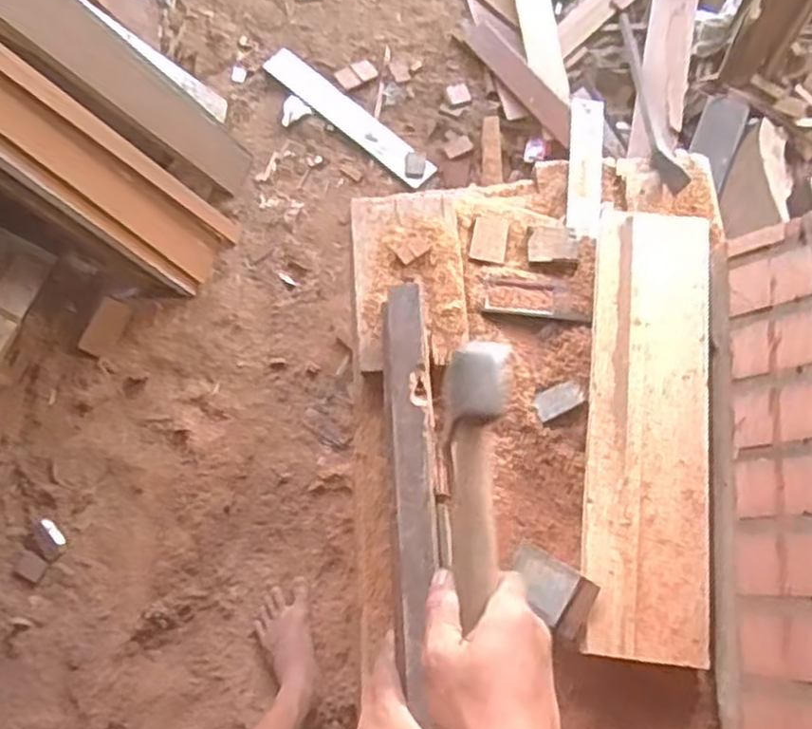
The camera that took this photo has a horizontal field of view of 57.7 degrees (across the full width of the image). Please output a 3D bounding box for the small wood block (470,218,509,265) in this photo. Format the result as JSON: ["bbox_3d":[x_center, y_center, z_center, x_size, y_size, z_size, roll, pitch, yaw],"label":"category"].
[{"bbox_3d":[0.094,-0.139,0.825,0.039,0.007,0.055,9,74,6],"label":"small wood block"}]

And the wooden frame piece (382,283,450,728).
[{"bbox_3d":[0.012,0.198,0.585,0.047,0.035,0.554,-3,72,0],"label":"wooden frame piece"}]

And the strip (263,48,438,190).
[{"bbox_3d":[-0.120,-0.527,1.562,0.437,0.008,0.071,40,79,10],"label":"strip"}]

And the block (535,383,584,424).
[{"bbox_3d":[0.156,0.036,0.751,0.050,0.007,0.031,-25,54,3],"label":"block"}]

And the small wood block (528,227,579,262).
[{"bbox_3d":[0.162,-0.133,0.810,0.051,0.014,0.044,4,73,5],"label":"small wood block"}]

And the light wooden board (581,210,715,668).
[{"bbox_3d":[0.239,0.053,0.718,0.115,0.044,0.443,8,75,2],"label":"light wooden board"}]

